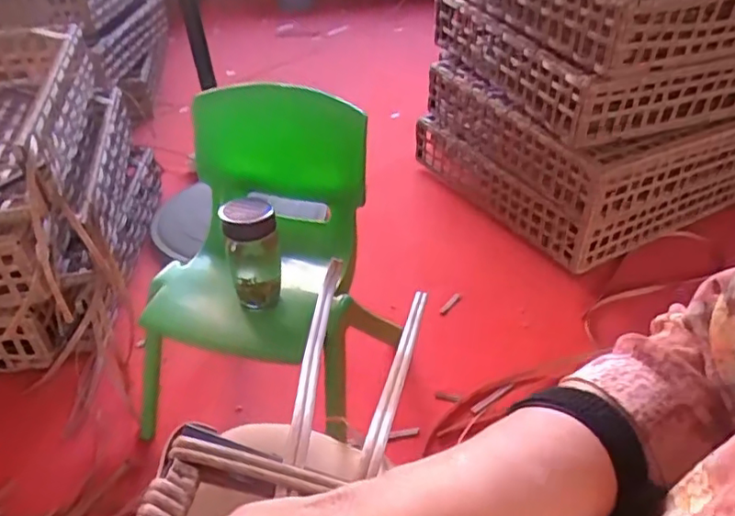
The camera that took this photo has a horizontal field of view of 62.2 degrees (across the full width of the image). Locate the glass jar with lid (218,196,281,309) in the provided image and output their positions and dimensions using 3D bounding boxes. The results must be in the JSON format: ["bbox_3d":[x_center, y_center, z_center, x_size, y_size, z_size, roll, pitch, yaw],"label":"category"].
[{"bbox_3d":[-0.169,-0.008,0.900,0.072,0.152,0.067,-1,38,1],"label":"glass jar with lid"}]

